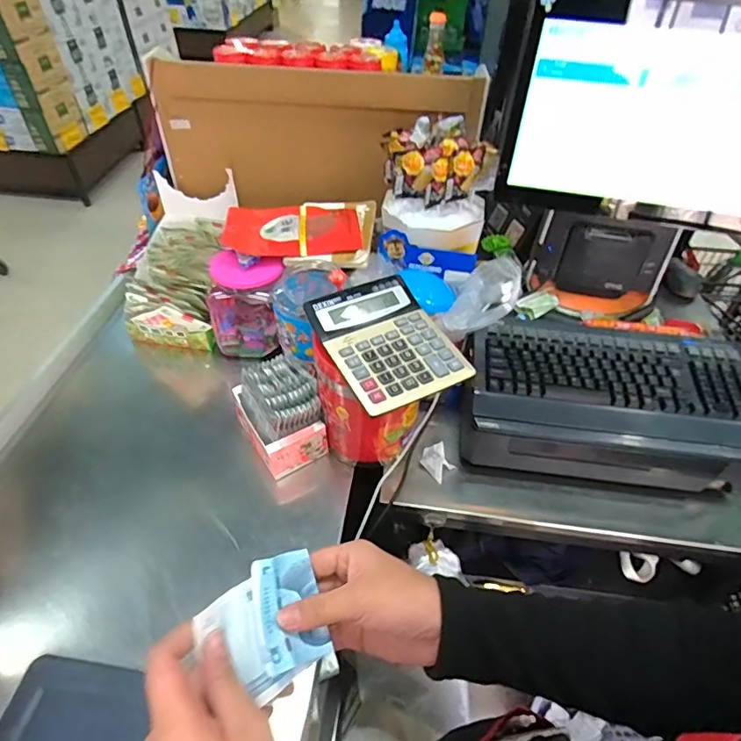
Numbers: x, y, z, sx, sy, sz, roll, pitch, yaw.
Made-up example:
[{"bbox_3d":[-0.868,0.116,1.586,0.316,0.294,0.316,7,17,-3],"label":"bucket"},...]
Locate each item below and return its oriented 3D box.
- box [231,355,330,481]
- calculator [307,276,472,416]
[{"bbox_3d":[-0.133,0.068,0.739,0.104,0.105,0.138,-20,50,-21],"label":"box"},{"bbox_3d":[0.019,-0.041,0.620,0.143,0.025,0.188,-20,50,-21],"label":"calculator"}]

